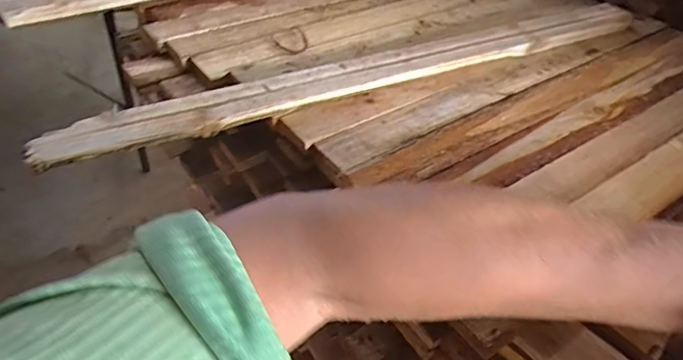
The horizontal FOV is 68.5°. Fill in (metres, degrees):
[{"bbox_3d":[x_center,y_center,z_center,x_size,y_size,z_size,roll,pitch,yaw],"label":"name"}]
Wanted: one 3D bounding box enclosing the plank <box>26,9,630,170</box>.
[{"bbox_3d":[0.048,-0.107,0.473,0.603,0.022,0.040,-17,47,-23],"label":"plank"}]

